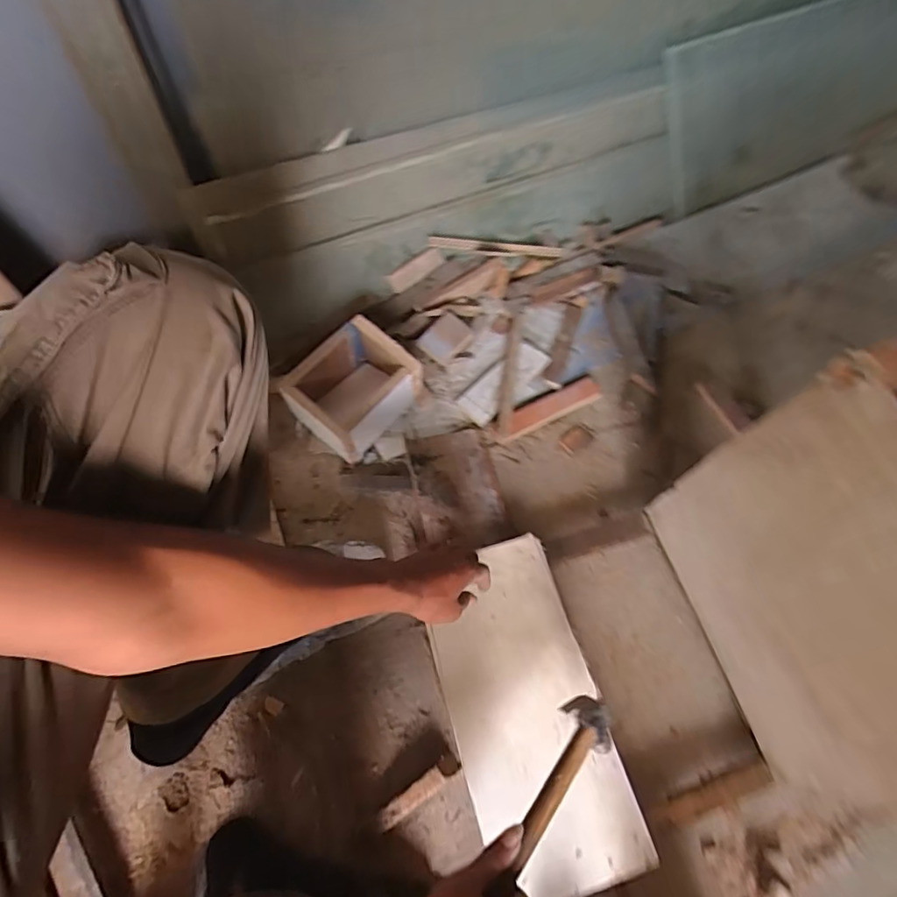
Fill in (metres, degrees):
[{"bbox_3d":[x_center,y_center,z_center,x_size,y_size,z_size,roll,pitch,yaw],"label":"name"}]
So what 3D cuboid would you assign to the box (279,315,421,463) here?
[{"bbox_3d":[-0.136,-0.079,0.768,0.126,0.131,0.156,41,67,16],"label":"box"}]

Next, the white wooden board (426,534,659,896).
[{"bbox_3d":[0.086,0.291,0.601,0.168,0.023,0.355,-13,68,-11],"label":"white wooden board"}]

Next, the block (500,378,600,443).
[{"bbox_3d":[0.162,-0.063,0.840,0.191,0.014,0.039,-26,66,-14],"label":"block"}]

